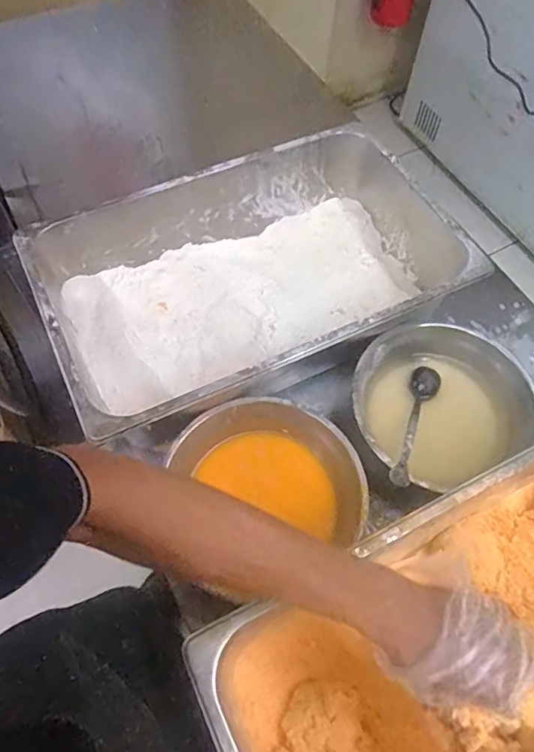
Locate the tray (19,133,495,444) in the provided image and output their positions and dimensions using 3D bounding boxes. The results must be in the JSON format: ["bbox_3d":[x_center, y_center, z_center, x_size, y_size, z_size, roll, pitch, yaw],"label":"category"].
[{"bbox_3d":[-0.012,-0.131,0.724,0.541,0.143,0.329,-23,65,-13],"label":"tray"}]

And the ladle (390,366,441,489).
[{"bbox_3d":[0.183,0.062,0.652,0.035,0.039,0.193,22,44,10],"label":"ladle"}]

